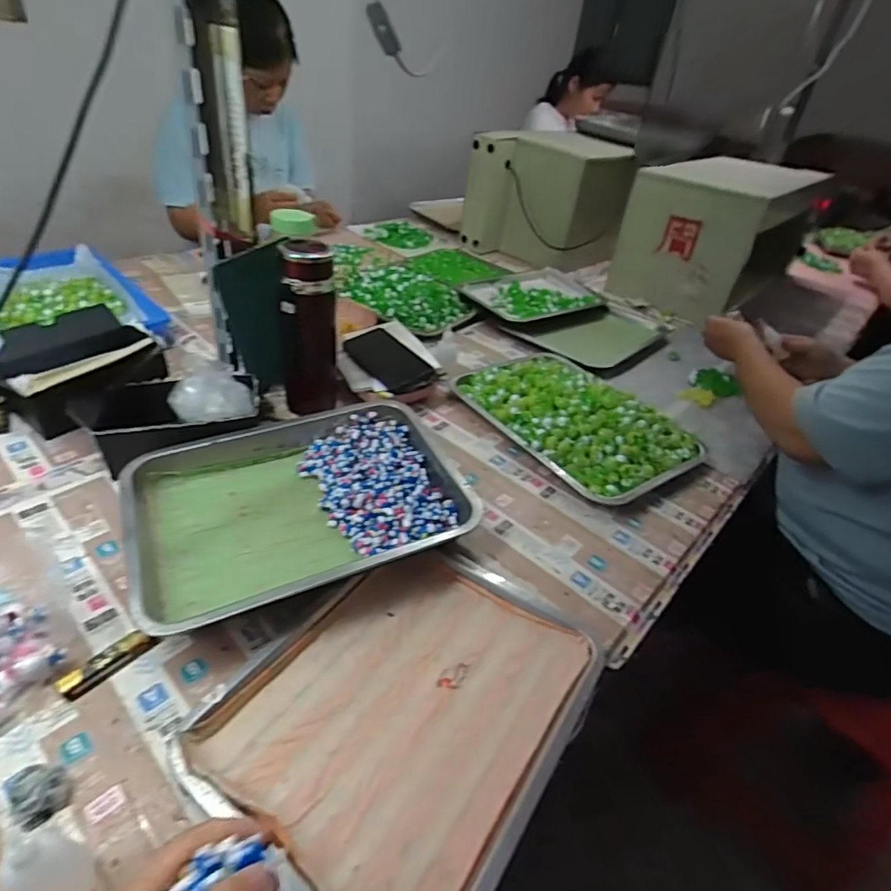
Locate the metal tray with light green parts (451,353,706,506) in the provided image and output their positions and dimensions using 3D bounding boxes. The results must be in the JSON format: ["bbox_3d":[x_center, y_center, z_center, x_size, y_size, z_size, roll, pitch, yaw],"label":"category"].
[{"bbox_3d":[0.191,-0.056,0.806,0.219,0.049,0.345,-19,45,-31],"label":"metal tray with light green parts"}]

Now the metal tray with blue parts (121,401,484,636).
[{"bbox_3d":[-0.169,0.059,0.626,0.347,0.056,0.272,-13,43,-26],"label":"metal tray with blue parts"}]

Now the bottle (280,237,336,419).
[{"bbox_3d":[-0.181,-0.150,0.720,0.080,0.221,0.056,-2,39,-14],"label":"bottle"}]

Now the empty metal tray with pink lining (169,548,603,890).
[{"bbox_3d":[-0.029,0.218,0.469,0.254,0.031,0.308,28,41,23],"label":"empty metal tray with pink lining"}]

